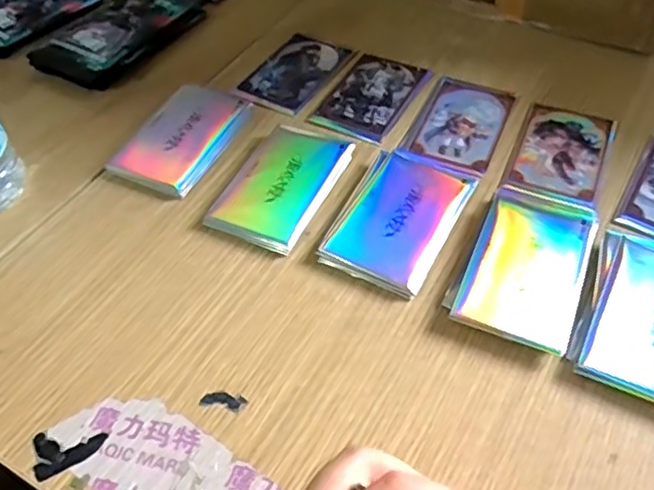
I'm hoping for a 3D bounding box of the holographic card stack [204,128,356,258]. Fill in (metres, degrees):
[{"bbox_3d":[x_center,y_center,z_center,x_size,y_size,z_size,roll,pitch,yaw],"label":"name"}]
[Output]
[{"bbox_3d":[-0.028,-0.039,0.408,0.059,0.011,0.094,21,53,19],"label":"holographic card stack"}]

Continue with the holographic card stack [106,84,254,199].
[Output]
[{"bbox_3d":[-0.098,-0.077,0.443,0.063,0.011,0.100,21,53,19],"label":"holographic card stack"}]

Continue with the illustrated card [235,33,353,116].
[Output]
[{"bbox_3d":[-0.024,-0.134,0.498,0.056,0.004,0.092,26,56,19],"label":"illustrated card"}]

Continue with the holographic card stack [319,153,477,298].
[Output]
[{"bbox_3d":[0.042,-0.016,0.389,0.065,0.009,0.098,21,54,19],"label":"holographic card stack"}]

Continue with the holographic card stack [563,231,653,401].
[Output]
[{"bbox_3d":[0.173,0.036,0.339,0.068,0.010,0.099,21,53,19],"label":"holographic card stack"}]

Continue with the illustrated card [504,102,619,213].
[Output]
[{"bbox_3d":[0.158,-0.062,0.428,0.057,0.004,0.099,19,53,17],"label":"illustrated card"}]

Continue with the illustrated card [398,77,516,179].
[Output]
[{"bbox_3d":[0.094,-0.085,0.449,0.059,0.004,0.099,20,53,18],"label":"illustrated card"}]

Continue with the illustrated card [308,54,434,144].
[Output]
[{"bbox_3d":[0.034,-0.112,0.473,0.059,0.004,0.092,22,54,20],"label":"illustrated card"}]

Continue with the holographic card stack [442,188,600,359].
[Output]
[{"bbox_3d":[0.114,0.009,0.363,0.064,0.011,0.105,19,53,18],"label":"holographic card stack"}]

